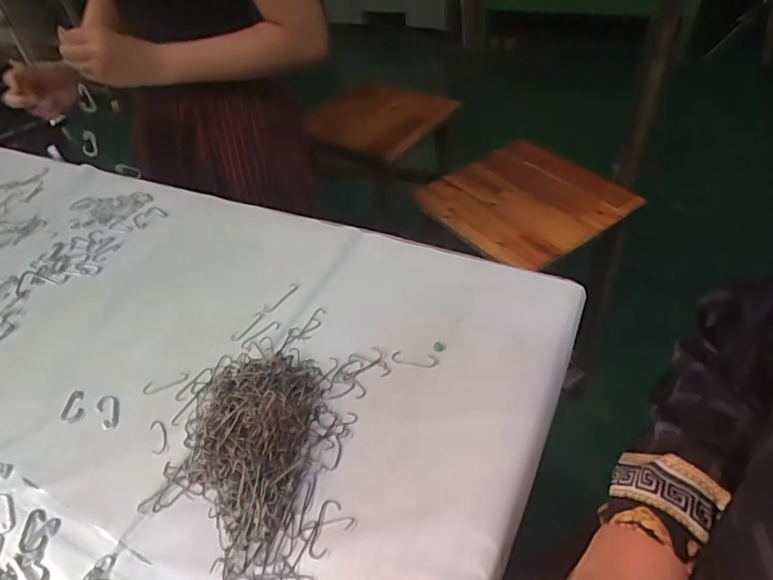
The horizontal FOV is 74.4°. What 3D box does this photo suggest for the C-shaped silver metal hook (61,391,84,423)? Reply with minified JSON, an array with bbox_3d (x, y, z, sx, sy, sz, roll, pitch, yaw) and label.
[{"bbox_3d":[-0.289,0.107,0.472,0.020,0.004,0.035,-8,46,0],"label":"C-shaped silver metal hook"}]

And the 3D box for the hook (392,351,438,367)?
[{"bbox_3d":[0.026,0.065,0.477,0.042,0.004,0.014,3,47,10],"label":"hook"}]

